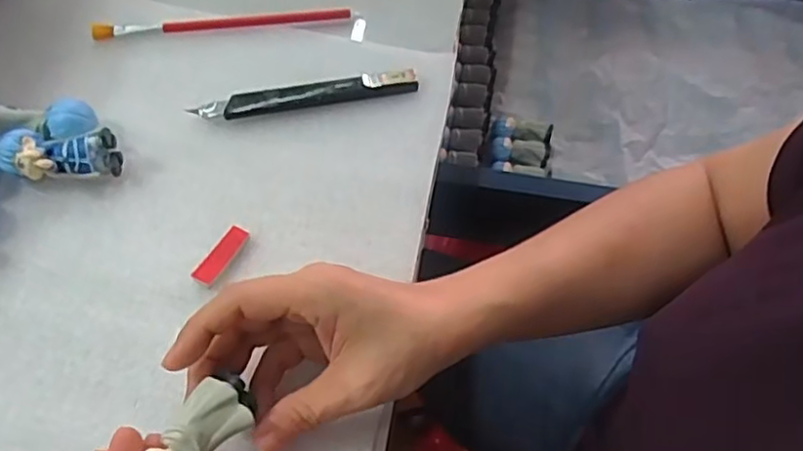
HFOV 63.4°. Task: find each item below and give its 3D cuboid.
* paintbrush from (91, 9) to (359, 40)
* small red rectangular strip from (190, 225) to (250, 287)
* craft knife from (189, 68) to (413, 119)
[{"bbox_3d":[-0.116,-0.139,0.438,0.172,0.012,0.015,-10,63,-8],"label":"paintbrush"},{"bbox_3d":[-0.099,0.016,0.356,0.013,0.006,0.038,27,64,12],"label":"small red rectangular strip"},{"bbox_3d":[-0.057,-0.082,0.405,0.136,0.009,0.015,-12,63,-9],"label":"craft knife"}]

